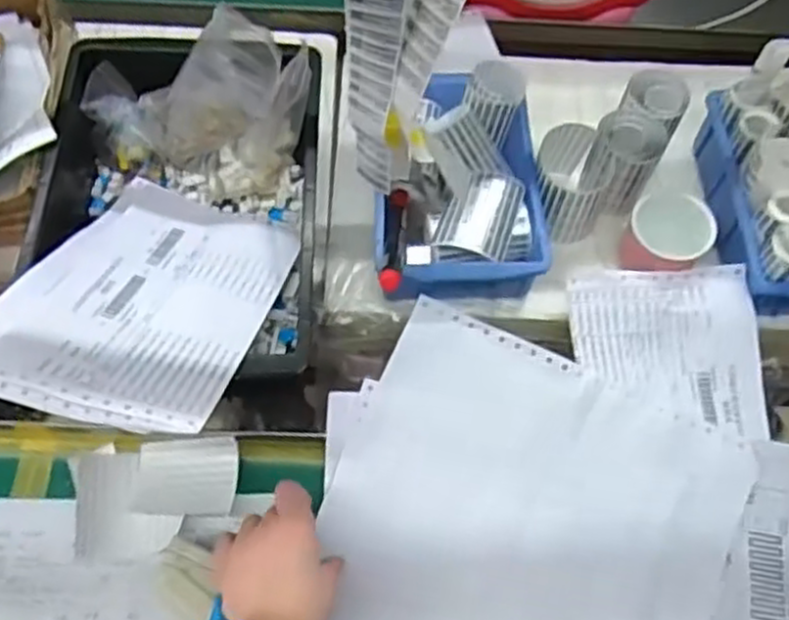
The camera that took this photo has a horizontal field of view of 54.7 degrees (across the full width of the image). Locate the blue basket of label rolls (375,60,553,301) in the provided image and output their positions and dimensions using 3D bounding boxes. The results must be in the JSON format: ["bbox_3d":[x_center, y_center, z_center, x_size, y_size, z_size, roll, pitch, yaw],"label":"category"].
[{"bbox_3d":[0.047,-0.093,0.606,0.137,0.076,0.196,-1,62,-4],"label":"blue basket of label rolls"}]

